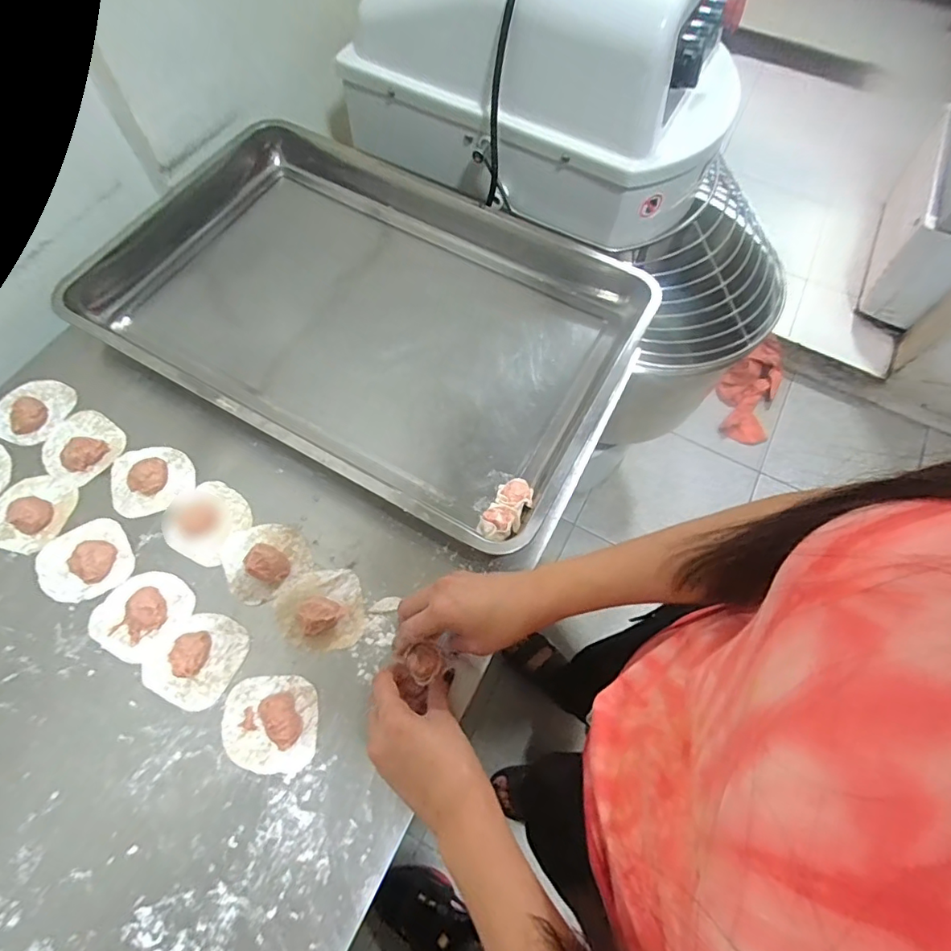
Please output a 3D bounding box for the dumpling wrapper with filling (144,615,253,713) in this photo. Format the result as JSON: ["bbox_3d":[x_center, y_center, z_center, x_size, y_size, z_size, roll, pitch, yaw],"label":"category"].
[{"bbox_3d":[-0.245,0.158,0.451,0.069,0.025,0.077,25,65,9],"label":"dumpling wrapper with filling"}]

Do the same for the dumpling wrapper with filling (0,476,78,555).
[{"bbox_3d":[-0.438,0.032,0.502,0.073,0.023,0.076,14,64,4],"label":"dumpling wrapper with filling"}]

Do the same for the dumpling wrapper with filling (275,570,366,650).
[{"bbox_3d":[-0.143,0.120,0.474,0.077,0.026,0.070,-1,64,-4],"label":"dumpling wrapper with filling"}]

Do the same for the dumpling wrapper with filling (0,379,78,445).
[{"bbox_3d":[-0.479,-0.074,0.555,0.072,0.016,0.077,22,65,7],"label":"dumpling wrapper with filling"}]

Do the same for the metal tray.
[{"bbox_3d":[-0.128,-0.194,0.607,0.592,0.066,0.387,28,66,10],"label":"metal tray"}]

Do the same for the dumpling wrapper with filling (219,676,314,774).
[{"bbox_3d":[-0.175,0.208,0.434,0.076,0.020,0.073,1,64,-3],"label":"dumpling wrapper with filling"}]

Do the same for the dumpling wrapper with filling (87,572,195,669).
[{"bbox_3d":[-0.304,0.122,0.467,0.074,0.021,0.077,1,64,-3],"label":"dumpling wrapper with filling"}]

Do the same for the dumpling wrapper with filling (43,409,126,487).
[{"bbox_3d":[-0.413,-0.035,0.537,0.079,0.020,0.071,37,68,14],"label":"dumpling wrapper with filling"}]

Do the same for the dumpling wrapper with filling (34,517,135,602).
[{"bbox_3d":[-0.372,0.077,0.484,0.079,0.023,0.075,1,64,-3],"label":"dumpling wrapper with filling"}]

